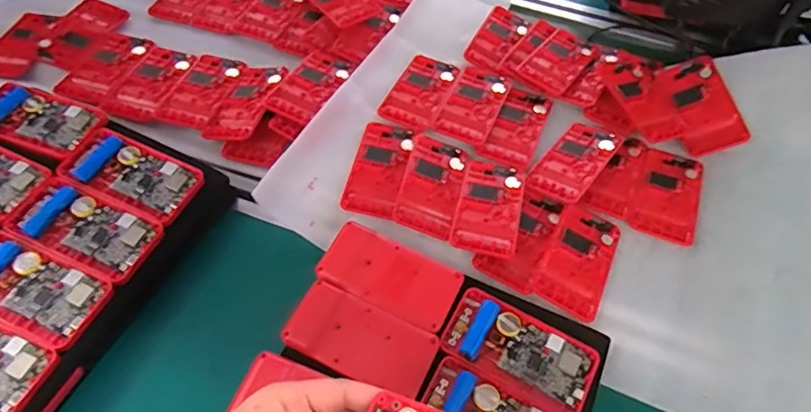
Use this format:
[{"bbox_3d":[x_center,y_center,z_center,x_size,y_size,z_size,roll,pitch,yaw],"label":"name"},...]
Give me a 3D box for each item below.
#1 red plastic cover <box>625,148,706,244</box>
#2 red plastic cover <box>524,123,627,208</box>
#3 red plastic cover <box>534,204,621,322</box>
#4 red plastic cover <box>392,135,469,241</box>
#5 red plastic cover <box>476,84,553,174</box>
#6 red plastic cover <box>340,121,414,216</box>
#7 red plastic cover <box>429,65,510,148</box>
[{"bbox_3d":[0.277,-0.014,0.553,0.063,0.008,0.119,24,58,12],"label":"red plastic cover"},{"bbox_3d":[0.184,-0.052,0.563,0.060,0.010,0.117,36,61,19],"label":"red plastic cover"},{"bbox_3d":[0.168,0.049,0.496,0.058,0.012,0.118,26,58,13],"label":"red plastic cover"},{"bbox_3d":[0.027,-0.022,0.531,0.058,0.013,0.119,15,57,6],"label":"red plastic cover"},{"bbox_3d":[0.129,-0.092,0.598,0.057,0.007,0.123,24,58,12],"label":"red plastic cover"},{"bbox_3d":[-0.026,-0.042,0.543,0.054,0.009,0.116,12,56,5],"label":"red plastic cover"},{"bbox_3d":[0.078,-0.119,0.602,0.060,0.005,0.119,22,58,11],"label":"red plastic cover"}]

